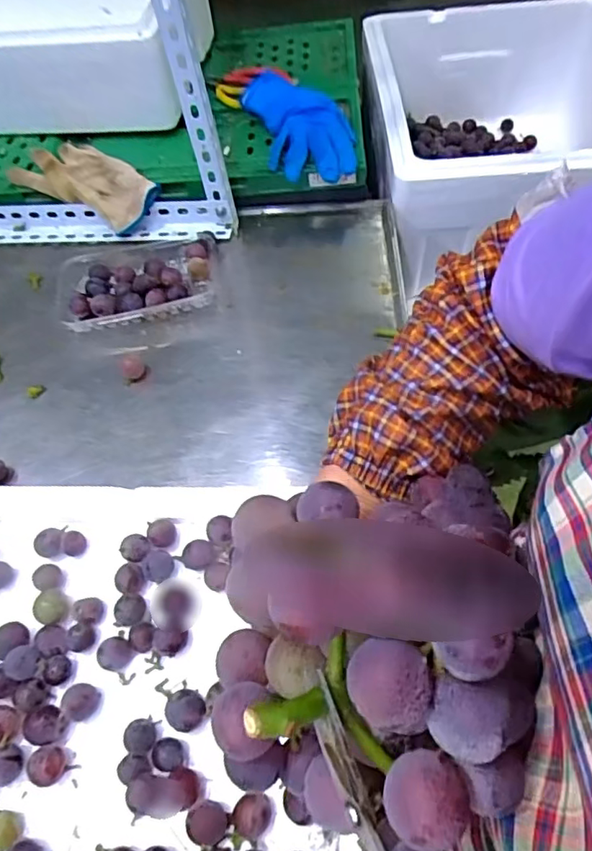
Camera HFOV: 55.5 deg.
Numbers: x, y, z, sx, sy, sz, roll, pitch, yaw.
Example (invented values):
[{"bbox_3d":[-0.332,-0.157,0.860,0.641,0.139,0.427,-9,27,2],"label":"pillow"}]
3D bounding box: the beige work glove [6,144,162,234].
[{"bbox_3d":[-0.272,-0.310,0.728,0.195,0.050,0.102,30,65,21],"label":"beige work glove"}]

